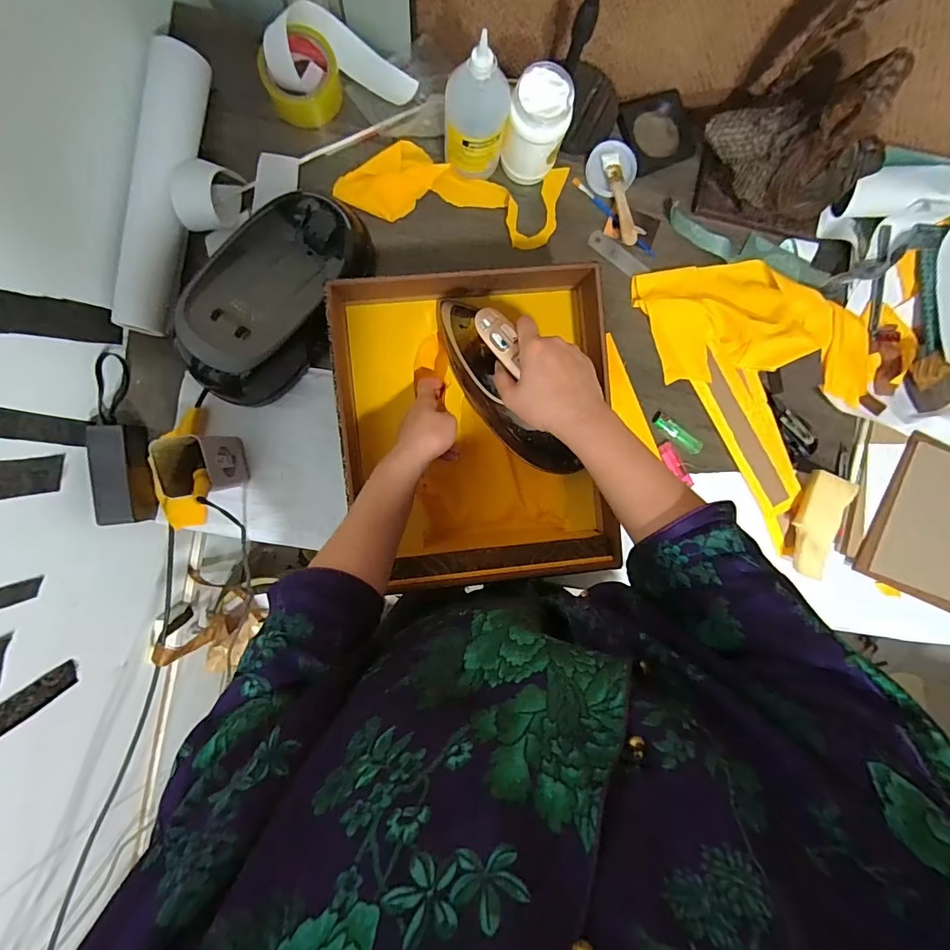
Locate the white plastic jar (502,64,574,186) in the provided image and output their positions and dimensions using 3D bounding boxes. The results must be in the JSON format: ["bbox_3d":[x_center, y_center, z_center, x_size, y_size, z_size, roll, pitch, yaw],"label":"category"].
[{"bbox_3d":[0.078,-0.444,0.595,0.080,0.119,0.075,0,93,-5],"label":"white plastic jar"}]

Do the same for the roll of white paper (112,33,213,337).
[{"bbox_3d":[-0.414,-0.357,0.604,0.055,0.067,0.330,13,92,-5],"label":"roll of white paper"}]

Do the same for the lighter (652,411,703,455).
[{"bbox_3d":[0.308,-0.064,0.697,0.091,0.009,0.027,36,90,-6],"label":"lighter"}]

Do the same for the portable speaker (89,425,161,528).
[{"bbox_3d":[-0.471,0.001,0.618,0.061,0.048,0.136,-2,93,-5],"label":"portable speaker"}]

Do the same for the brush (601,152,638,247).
[{"bbox_3d":[0.210,-0.395,0.657,0.026,0.020,0.133,-14,94,-4],"label":"brush"}]

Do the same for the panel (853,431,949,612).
[{"bbox_3d":[0.720,0.070,0.706,0.173,0.031,0.245,19,91,-6],"label":"panel"}]

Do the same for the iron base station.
[{"bbox_3d":[-0.263,-0.233,0.603,0.152,0.082,0.297,33,90,-6],"label":"iron base station"}]

